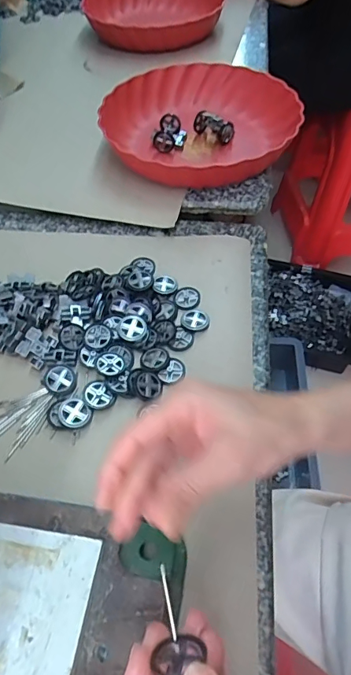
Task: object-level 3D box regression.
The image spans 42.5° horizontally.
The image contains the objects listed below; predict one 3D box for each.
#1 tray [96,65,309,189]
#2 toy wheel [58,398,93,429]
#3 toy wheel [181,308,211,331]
[{"bbox_3d":[0.031,-0.266,0.578,0.232,0.077,0.232,20,57,14],"label":"tray"},{"bbox_3d":[-0.086,0.065,0.383,0.028,0.009,0.024,33,61,22],"label":"toy wheel"},{"bbox_3d":[0.019,-0.017,0.441,0.027,0.007,0.025,0,54,0],"label":"toy wheel"}]

